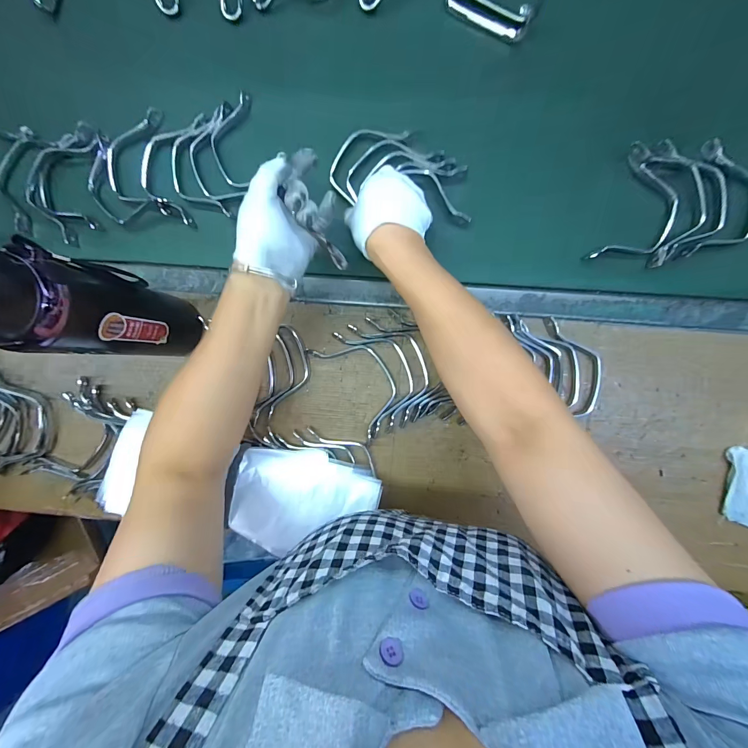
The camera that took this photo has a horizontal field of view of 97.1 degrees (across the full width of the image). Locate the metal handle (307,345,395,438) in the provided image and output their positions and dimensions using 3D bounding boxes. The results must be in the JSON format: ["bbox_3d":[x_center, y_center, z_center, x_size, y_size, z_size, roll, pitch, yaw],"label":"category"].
[{"bbox_3d":[-0.018,0.004,0.425,0.070,0.017,0.137,-37,88,2],"label":"metal handle"}]

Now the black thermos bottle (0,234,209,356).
[{"bbox_3d":[-0.260,-0.060,0.323,0.067,0.236,0.081,15,90,3],"label":"black thermos bottle"}]

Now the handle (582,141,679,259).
[{"bbox_3d":[0.326,-0.197,0.400,0.082,0.018,0.144,21,90,3],"label":"handle"}]

